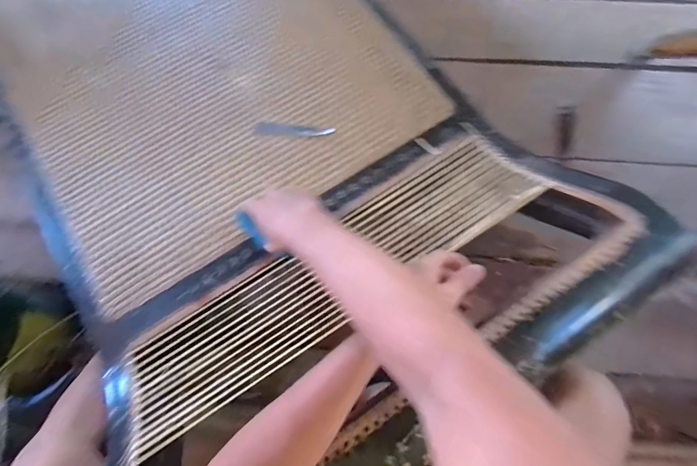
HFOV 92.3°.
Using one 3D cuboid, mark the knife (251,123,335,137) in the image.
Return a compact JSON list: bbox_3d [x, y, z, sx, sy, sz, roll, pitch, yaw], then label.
[{"bbox_3d":[-0.099,-0.187,0.608,0.145,0.004,0.024,2,73,2],"label":"knife"}]

